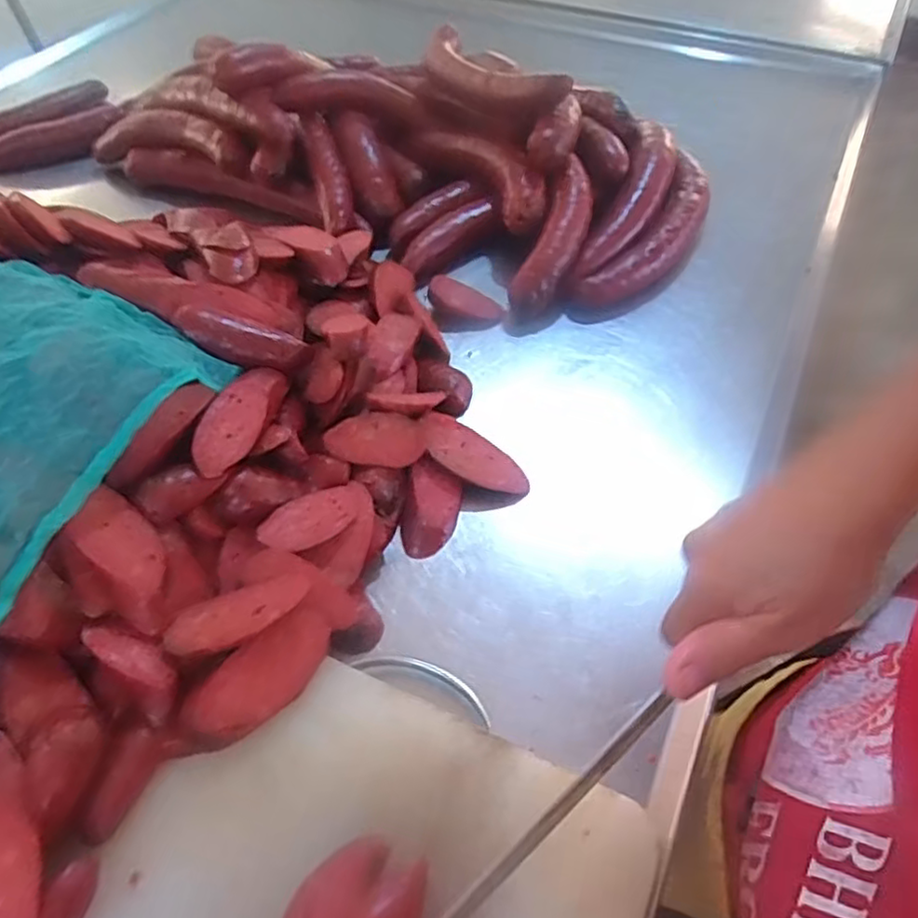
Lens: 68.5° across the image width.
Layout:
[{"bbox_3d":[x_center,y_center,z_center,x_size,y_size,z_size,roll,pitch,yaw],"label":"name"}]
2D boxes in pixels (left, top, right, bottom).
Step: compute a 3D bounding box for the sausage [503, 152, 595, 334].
[{"bbox_3d":[0.091,-0.201,0.607,0.046,0.035,0.192,17,72,13],"label":"sausage"}]

